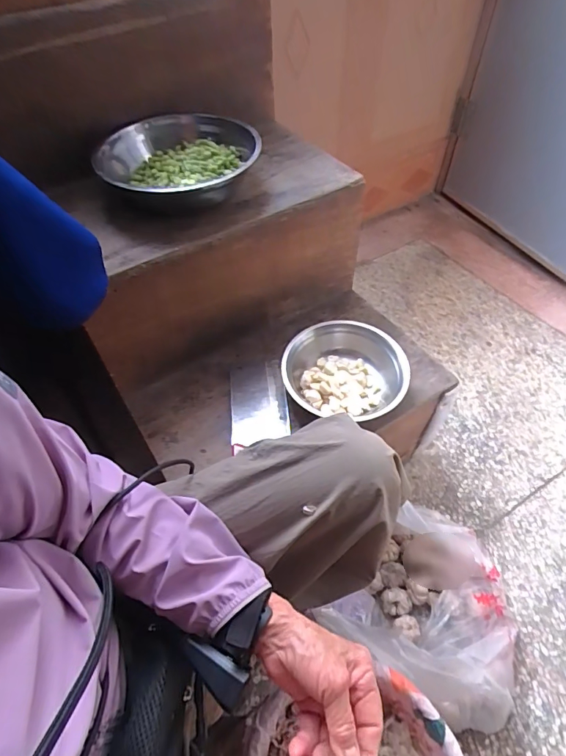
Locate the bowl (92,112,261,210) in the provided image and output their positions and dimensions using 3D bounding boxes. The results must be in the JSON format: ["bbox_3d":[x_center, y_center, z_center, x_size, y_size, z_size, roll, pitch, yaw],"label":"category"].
[{"bbox_3d":[-0.158,-0.338,0.673,0.235,0.057,0.225,0,53,2],"label":"bowl"}]

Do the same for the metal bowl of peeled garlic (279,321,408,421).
[{"bbox_3d":[0.107,-0.013,0.722,0.200,0.066,0.172,19,56,15],"label":"metal bowl of peeled garlic"}]

